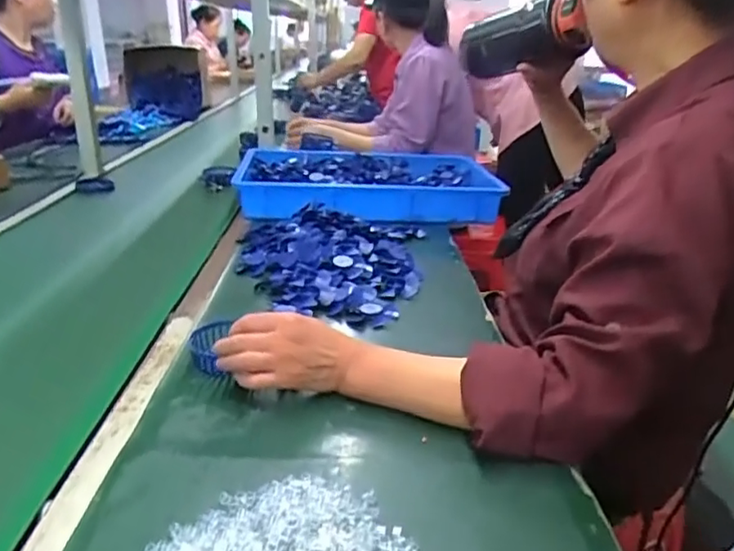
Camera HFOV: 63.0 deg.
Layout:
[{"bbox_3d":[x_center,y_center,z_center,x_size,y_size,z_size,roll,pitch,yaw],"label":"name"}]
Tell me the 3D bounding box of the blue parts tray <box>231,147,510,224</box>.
[{"bbox_3d":[0.002,-0.199,1.329,0.542,0.098,0.401,-1,22,-3],"label":"blue parts tray"}]

